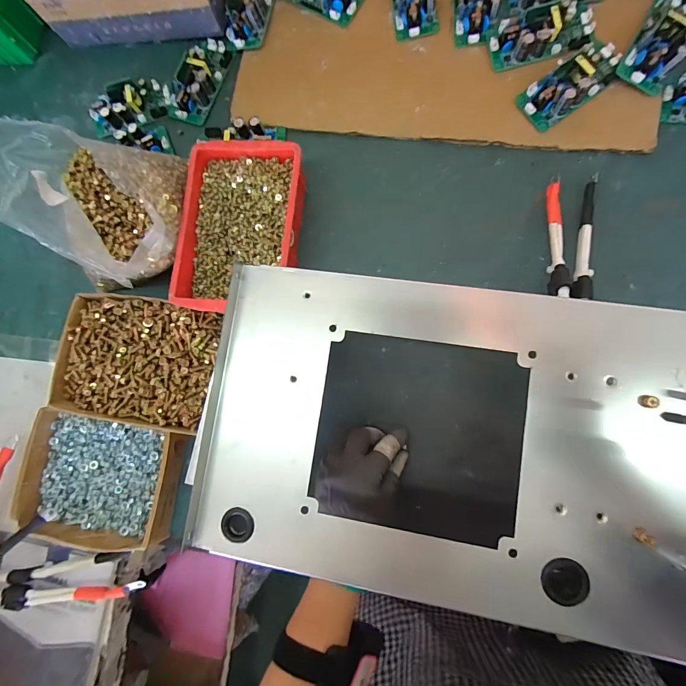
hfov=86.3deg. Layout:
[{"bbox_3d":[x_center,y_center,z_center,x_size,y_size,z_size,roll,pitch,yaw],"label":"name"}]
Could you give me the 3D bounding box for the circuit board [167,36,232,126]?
[{"bbox_3d":[-0.196,-0.359,0.489,0.059,0.025,0.119,24,88,9],"label":"circuit board"}]

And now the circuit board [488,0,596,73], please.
[{"bbox_3d":[0.238,-0.370,0.434,0.115,0.029,0.057,-16,82,5],"label":"circuit board"}]

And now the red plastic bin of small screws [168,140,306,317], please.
[{"bbox_3d":[-0.117,-0.134,0.440,0.131,0.058,0.199,6,85,8],"label":"red plastic bin of small screws"}]

